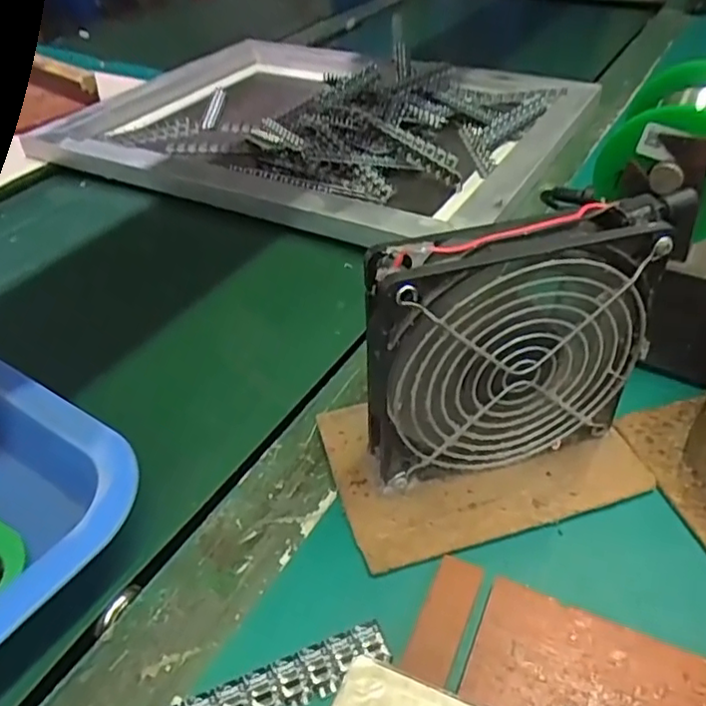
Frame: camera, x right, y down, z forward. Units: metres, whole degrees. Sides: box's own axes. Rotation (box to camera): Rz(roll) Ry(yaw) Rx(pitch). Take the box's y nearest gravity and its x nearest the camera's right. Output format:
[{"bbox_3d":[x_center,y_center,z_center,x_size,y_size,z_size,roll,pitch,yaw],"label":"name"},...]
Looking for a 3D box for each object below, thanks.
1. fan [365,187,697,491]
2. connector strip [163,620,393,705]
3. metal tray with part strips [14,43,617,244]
[{"bbox_3d":[0.068,0.002,0.271,0.124,0.129,0.026,-11,40,-8],"label":"fan"},{"bbox_3d":[-0.039,0.127,0.230,0.109,0.004,0.020,-17,42,-14],"label":"connector strip"},{"bbox_3d":[-0.046,-0.250,0.659,0.517,0.047,0.395,19,45,25],"label":"metal tray with part strips"}]

